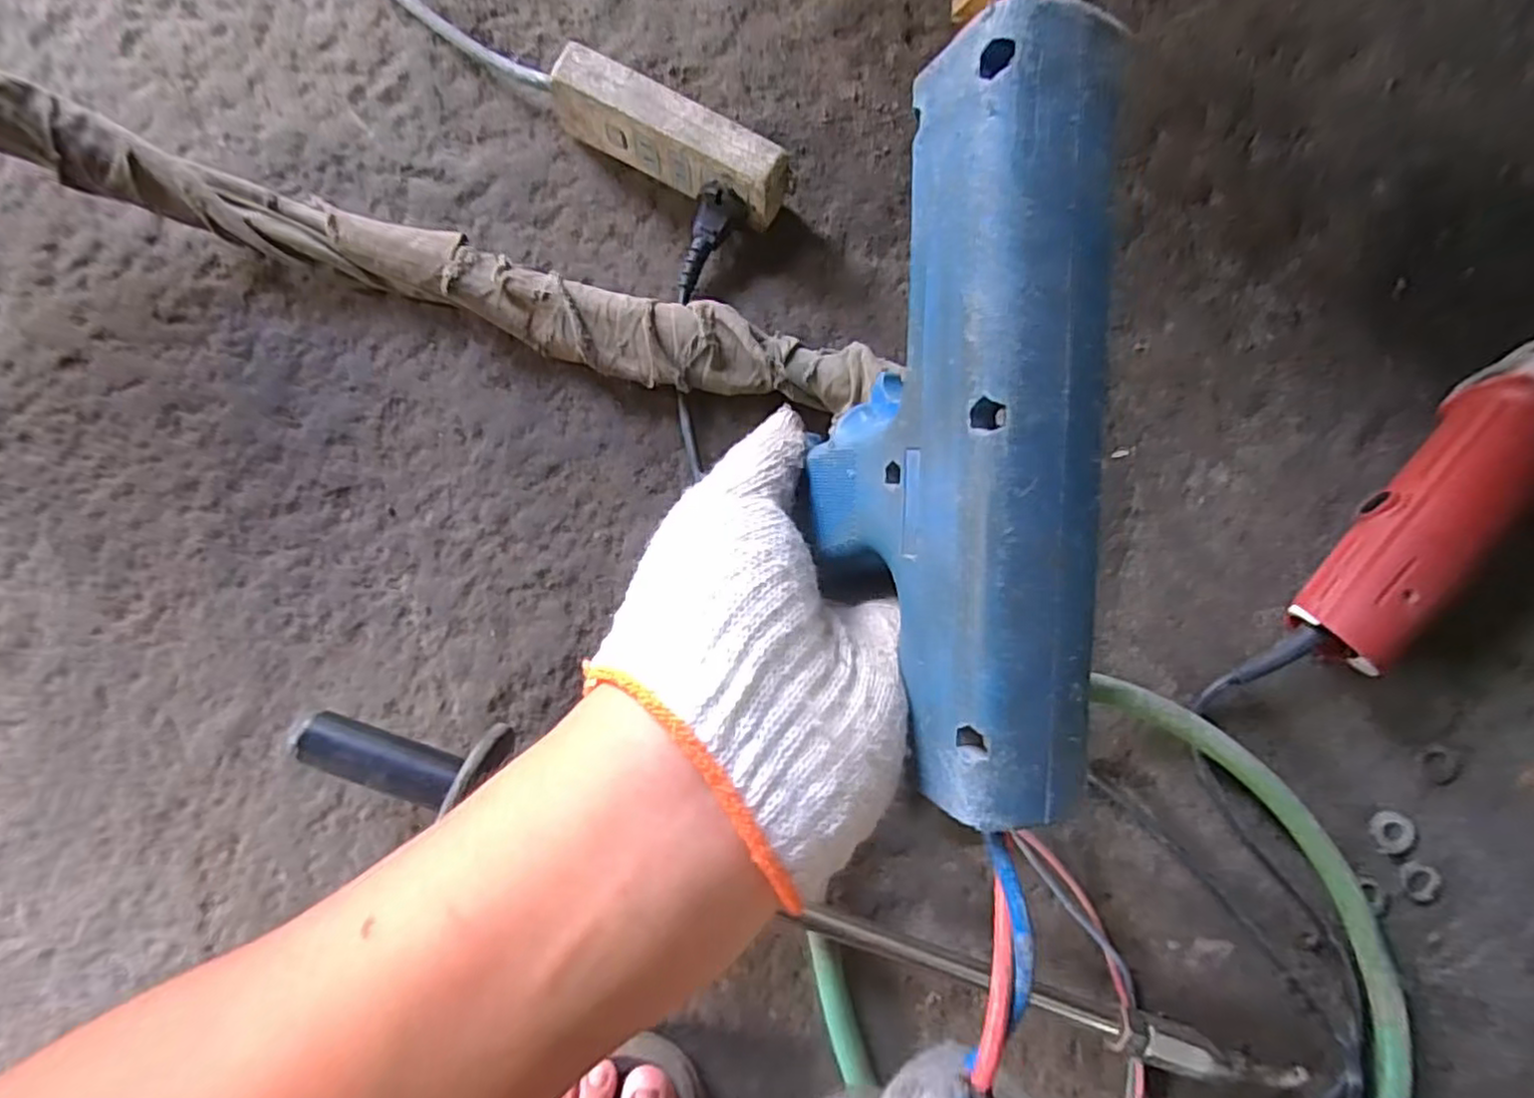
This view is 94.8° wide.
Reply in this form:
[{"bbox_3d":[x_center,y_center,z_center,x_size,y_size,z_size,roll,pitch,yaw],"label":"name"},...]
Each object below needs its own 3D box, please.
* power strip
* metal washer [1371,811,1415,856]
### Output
[{"bbox_3d":[-0.058,-0.261,0.458,0.158,0.061,0.030,27,81,1],"label":"power strip"},{"bbox_3d":[0.389,0.176,0.437,0.025,0.004,0.024,0,81,-3],"label":"metal washer"}]

